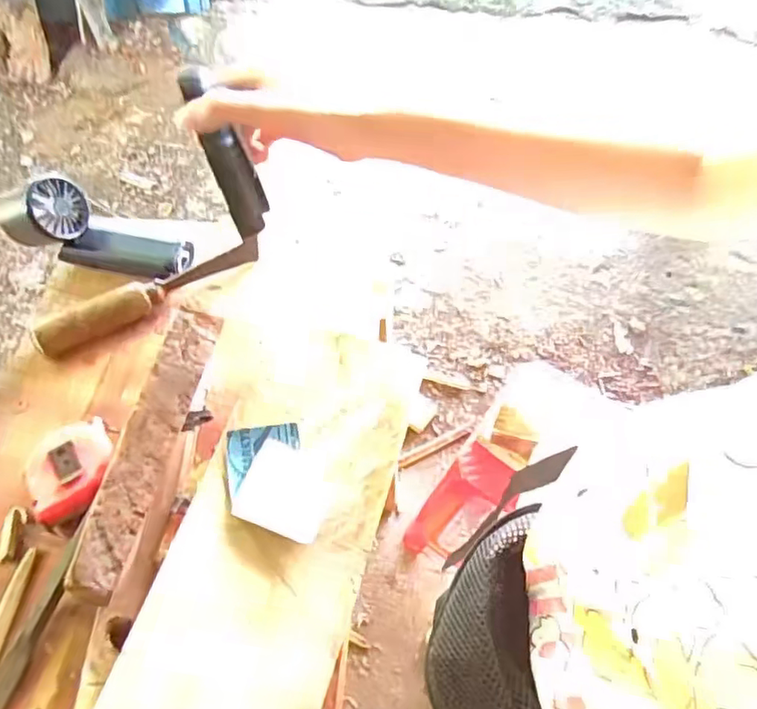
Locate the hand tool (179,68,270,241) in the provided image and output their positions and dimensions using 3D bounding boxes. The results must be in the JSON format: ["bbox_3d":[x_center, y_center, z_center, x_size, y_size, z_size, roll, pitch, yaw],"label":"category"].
[{"bbox_3d":[-0.100,-0.133,0.382,0.027,0.107,0.018,-25,18,-12],"label":"hand tool"}]

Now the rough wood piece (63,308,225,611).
[{"bbox_3d":[-0.165,0.061,0.414,0.032,0.023,0.213,10,61,8],"label":"rough wood piece"}]

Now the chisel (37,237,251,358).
[{"bbox_3d":[-0.209,-0.059,0.531,0.210,0.027,0.026,-30,64,-14],"label":"chisel"}]

